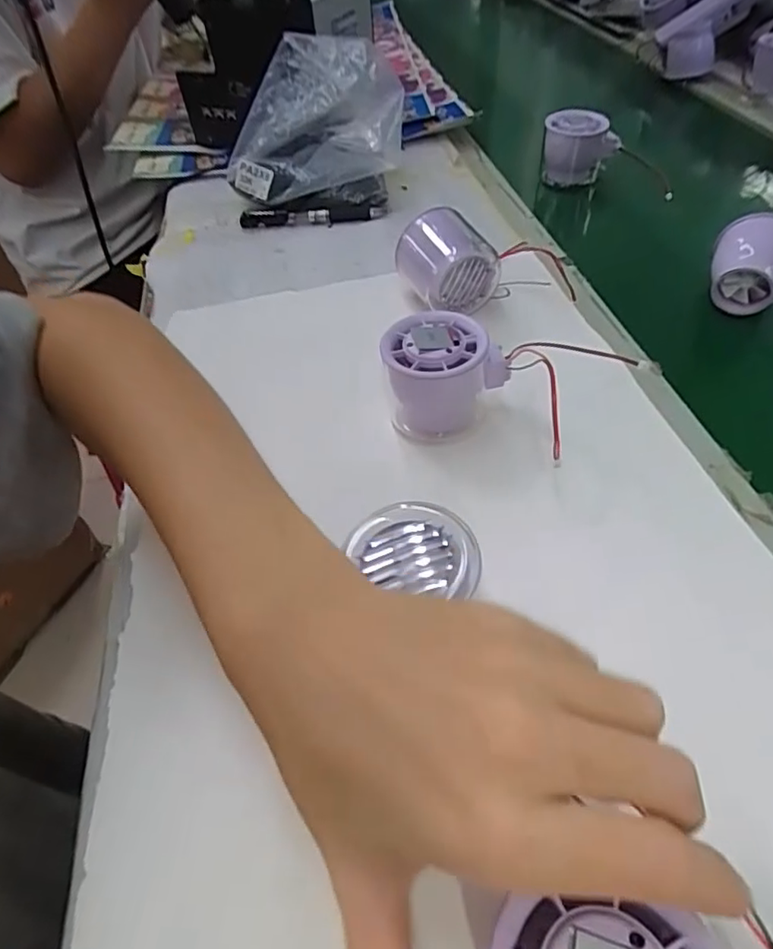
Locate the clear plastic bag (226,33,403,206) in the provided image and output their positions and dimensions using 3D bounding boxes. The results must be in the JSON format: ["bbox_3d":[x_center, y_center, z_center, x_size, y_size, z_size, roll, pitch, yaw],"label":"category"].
[{"bbox_3d":[-0.068,-0.332,0.558,0.166,0.118,0.120,-3,49,2],"label":"clear plastic bag"}]

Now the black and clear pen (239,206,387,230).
[{"bbox_3d":[-0.071,-0.245,0.549,0.139,0.017,0.019,0,49,5],"label":"black and clear pen"}]

